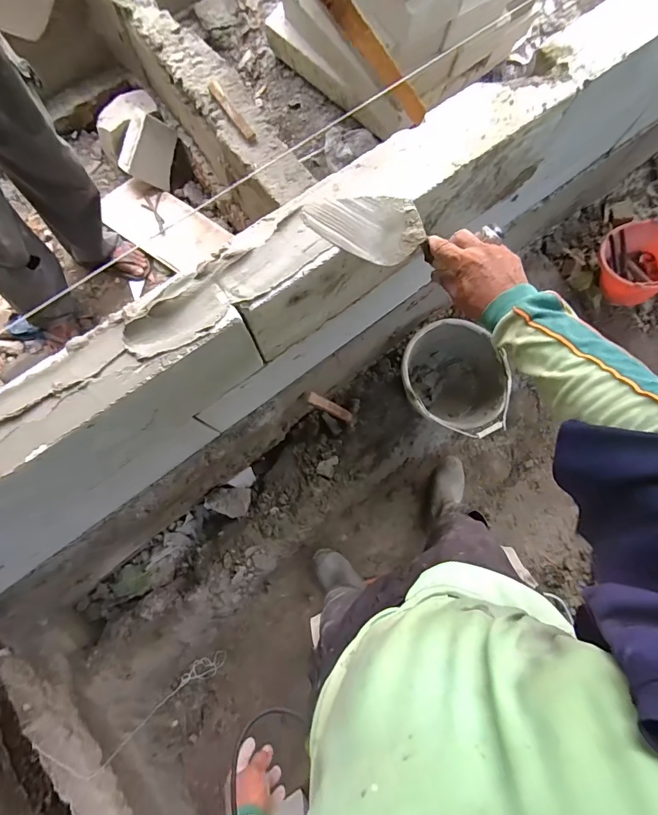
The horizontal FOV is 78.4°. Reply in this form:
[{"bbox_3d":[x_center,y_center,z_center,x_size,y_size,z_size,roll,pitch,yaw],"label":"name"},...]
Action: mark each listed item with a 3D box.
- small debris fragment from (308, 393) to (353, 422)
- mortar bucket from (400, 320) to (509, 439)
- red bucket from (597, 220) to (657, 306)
[{"bbox_3d":[0.010,0.002,1.152,0.018,0.258,0.029,1,76,31],"label":"small debris fragment"},{"bbox_3d":[0.348,-0.063,1.195,0.288,0.241,0.333,-30,80,-7],"label":"mortar bucket"},{"bbox_3d":[0.937,-0.445,1.242,0.216,0.187,0.235,0,78,-1],"label":"red bucket"}]

